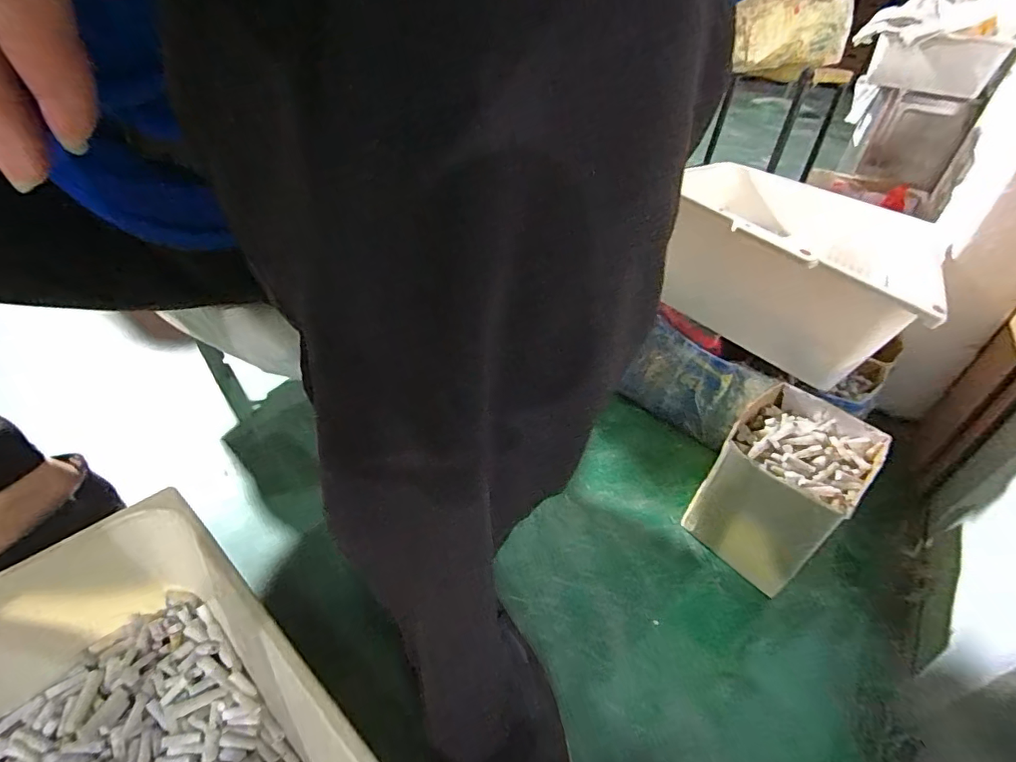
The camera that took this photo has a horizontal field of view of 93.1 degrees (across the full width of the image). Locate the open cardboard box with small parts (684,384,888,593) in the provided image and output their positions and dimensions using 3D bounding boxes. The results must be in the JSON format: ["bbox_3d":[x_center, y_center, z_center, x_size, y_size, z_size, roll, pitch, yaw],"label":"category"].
[{"bbox_3d":[0.265,0.103,0.473,0.104,0.128,0.143,34,47,31],"label":"open cardboard box with small parts"}]

